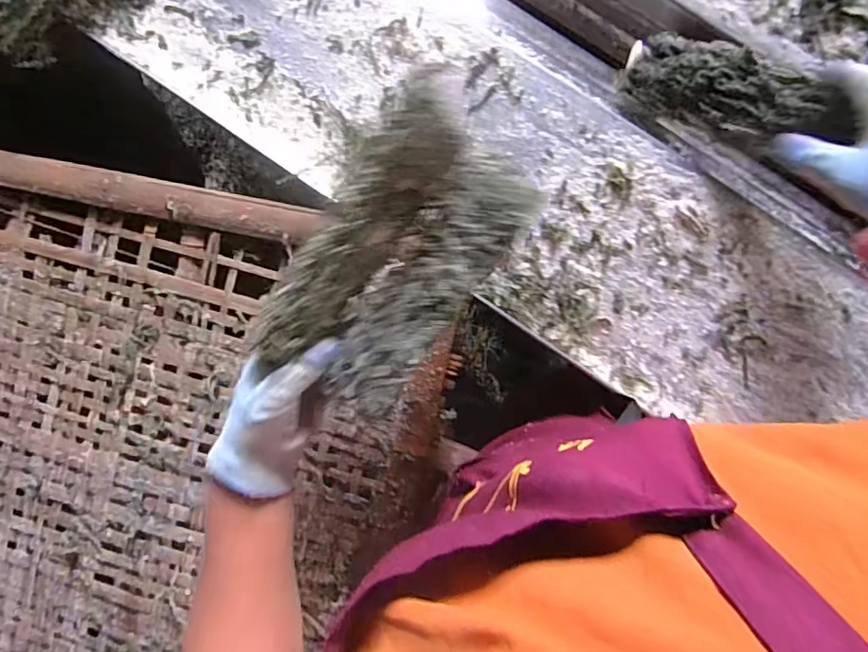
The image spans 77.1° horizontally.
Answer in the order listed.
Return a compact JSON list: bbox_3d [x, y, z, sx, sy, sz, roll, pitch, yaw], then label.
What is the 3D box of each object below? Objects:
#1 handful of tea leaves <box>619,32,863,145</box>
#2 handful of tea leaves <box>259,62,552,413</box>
[{"bbox_3d":[0.257,-0.205,0.476,0.186,0.040,0.060,35,90,34],"label":"handful of tea leaves"},{"bbox_3d":[-0.029,-0.049,0.385,0.122,0.061,0.212,37,90,3],"label":"handful of tea leaves"}]

